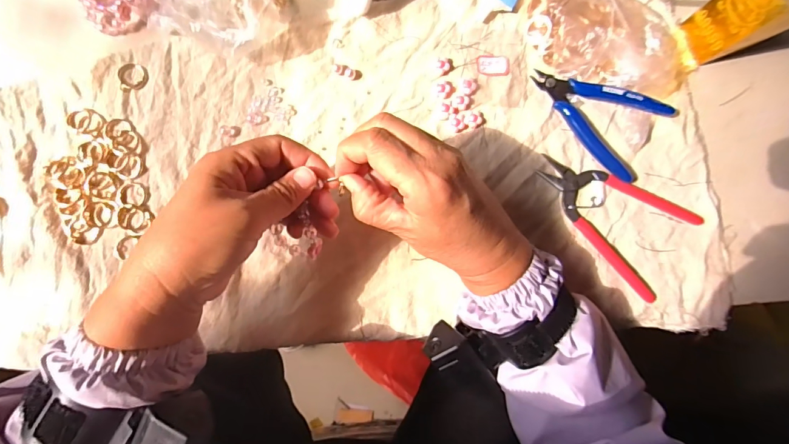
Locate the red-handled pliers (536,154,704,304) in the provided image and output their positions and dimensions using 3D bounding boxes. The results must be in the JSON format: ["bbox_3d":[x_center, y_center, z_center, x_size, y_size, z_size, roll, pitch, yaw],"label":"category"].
[{"bbox_3d":[0.189,-0.008,0.342,0.141,0.007,0.086,36,87,1],"label":"red-handled pliers"}]

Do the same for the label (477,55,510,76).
[{"bbox_3d":[0.087,-0.138,0.348,0.028,0.004,0.017,4,86,-1],"label":"label"}]

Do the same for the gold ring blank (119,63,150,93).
[{"bbox_3d":[-0.223,-0.124,0.337,0.024,0.004,0.024,0,86,-1],"label":"gold ring blank"}]

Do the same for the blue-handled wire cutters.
[{"bbox_3d":[0.178,-0.099,0.343,0.116,0.014,0.078,37,87,1],"label":"blue-handled wire cutters"}]

